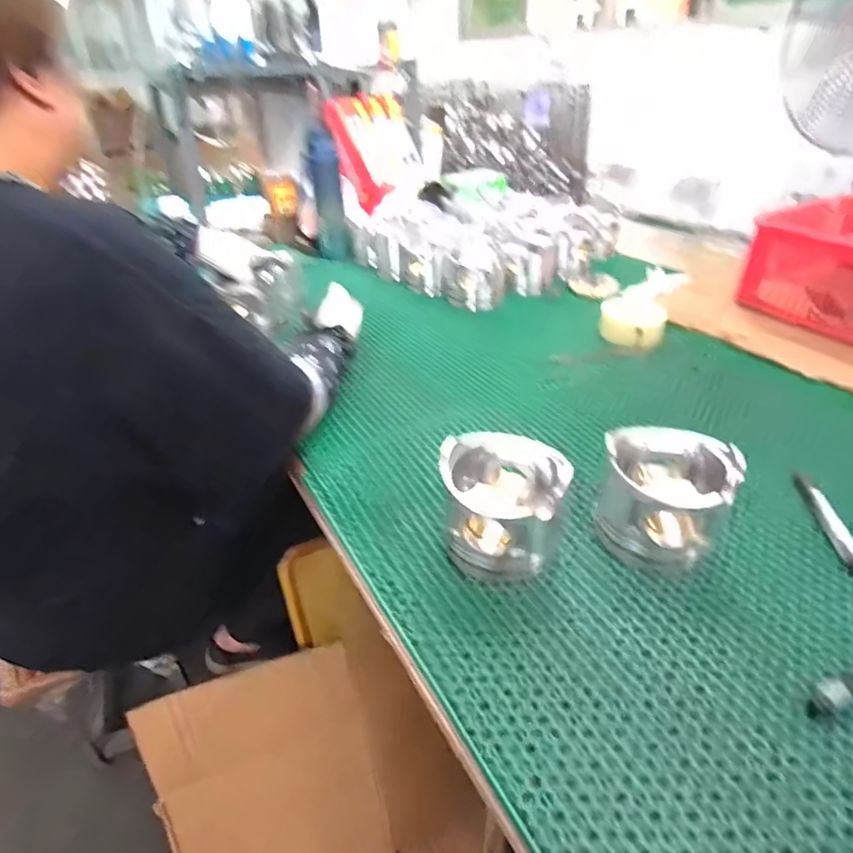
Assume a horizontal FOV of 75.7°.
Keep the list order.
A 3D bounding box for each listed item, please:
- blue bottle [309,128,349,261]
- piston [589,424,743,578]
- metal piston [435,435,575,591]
[{"bbox_3d":[-0.229,-0.526,1.270,0.077,0.253,0.068,-7,35,-8],"label":"blue bottle"},{"bbox_3d":[0.228,0.069,0.528,0.110,0.097,0.119,0,35,0],"label":"piston"},{"bbox_3d":[0.073,0.077,0.515,0.111,0.109,0.094,3,36,9],"label":"metal piston"}]

